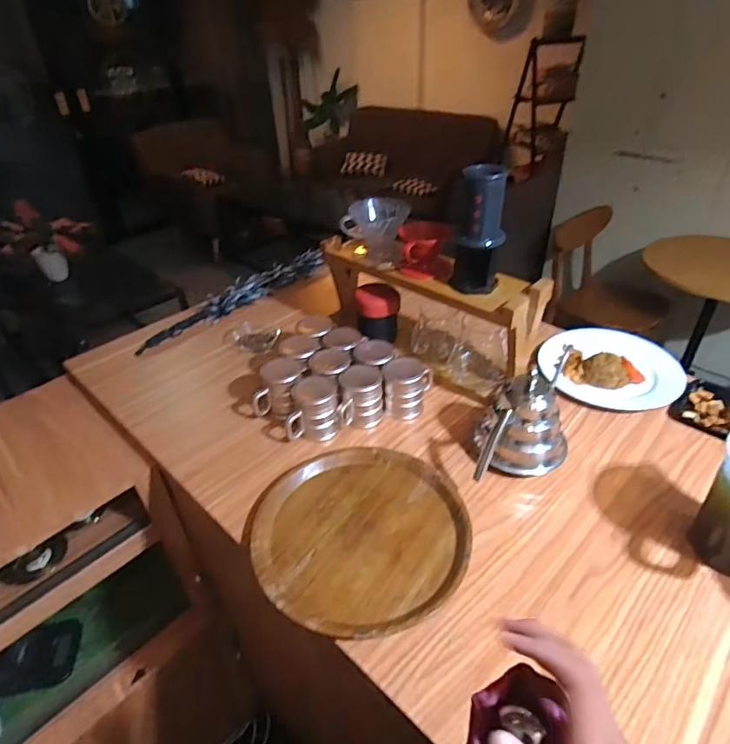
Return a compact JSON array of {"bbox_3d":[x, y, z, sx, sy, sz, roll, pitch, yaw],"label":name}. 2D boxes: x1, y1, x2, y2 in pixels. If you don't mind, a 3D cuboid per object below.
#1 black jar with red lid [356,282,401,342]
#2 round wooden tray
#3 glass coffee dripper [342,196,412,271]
[{"bbox_3d":[0.027,-0.117,1.004,0.084,0.103,0.086,-1,36,2],"label":"black jar with red lid"},{"bbox_3d":[-0.005,0.218,0.682,0.283,0.027,0.280,-2,36,1],"label":"round wooden tray"},{"bbox_3d":[0.020,-0.269,0.952,0.108,0.105,0.103,16,40,23],"label":"glass coffee dripper"}]

